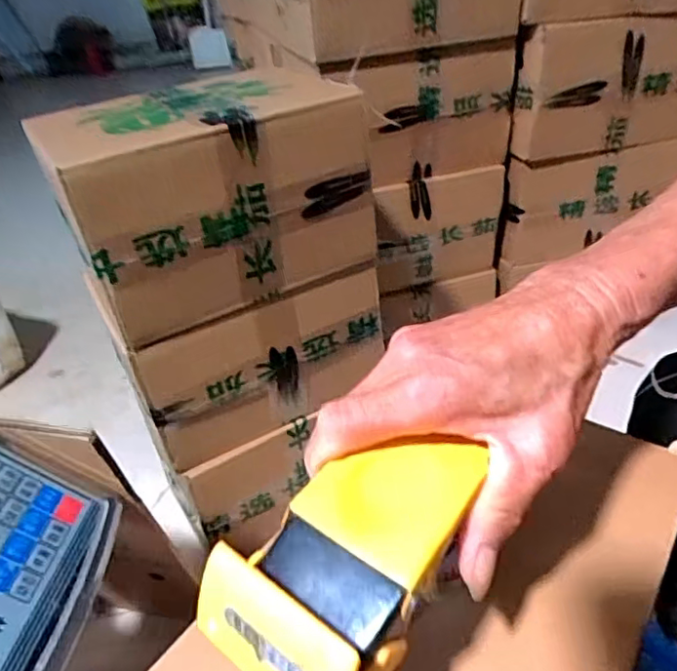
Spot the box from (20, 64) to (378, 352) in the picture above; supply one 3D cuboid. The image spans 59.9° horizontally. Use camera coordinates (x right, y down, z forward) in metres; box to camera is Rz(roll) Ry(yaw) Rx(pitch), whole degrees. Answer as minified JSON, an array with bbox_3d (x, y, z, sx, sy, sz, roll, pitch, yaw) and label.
[{"bbox_3d":[-0.134,-0.151,0.619,0.288,0.196,0.177,-20,34,-22],"label":"box"}]

